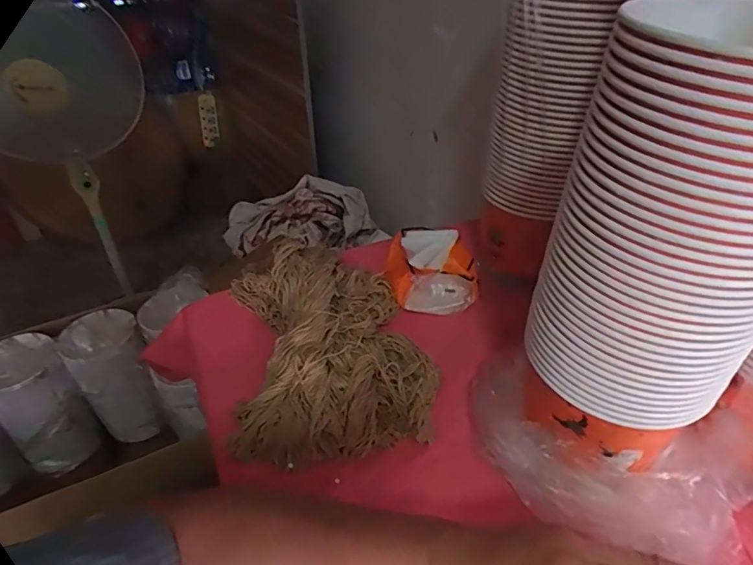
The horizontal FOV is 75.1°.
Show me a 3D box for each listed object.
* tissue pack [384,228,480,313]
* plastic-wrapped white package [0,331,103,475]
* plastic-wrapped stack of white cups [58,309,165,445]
[{"bbox_3d":[0.078,-0.025,0.704,0.128,0.084,0.121,0,40,3],"label":"tissue pack"},{"bbox_3d":[-0.764,0.274,1.117,0.156,0.295,0.156,-30,46,-32],"label":"plastic-wrapped white package"},{"bbox_3d":[-0.606,0.228,1.165,0.155,0.284,0.180,-26,44,-28],"label":"plastic-wrapped stack of white cups"}]

